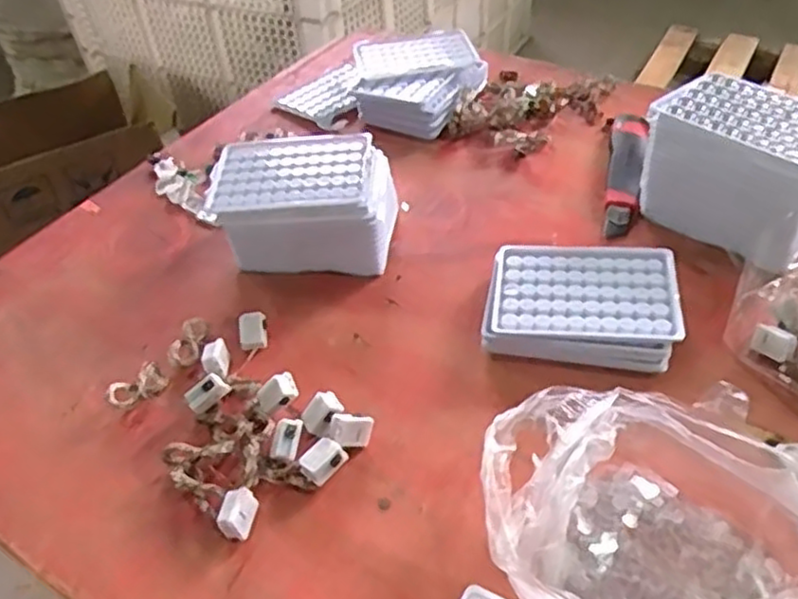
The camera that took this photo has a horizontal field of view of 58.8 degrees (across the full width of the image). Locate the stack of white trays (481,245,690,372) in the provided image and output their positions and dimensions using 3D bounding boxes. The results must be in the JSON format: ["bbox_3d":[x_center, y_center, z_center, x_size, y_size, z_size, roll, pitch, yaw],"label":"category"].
[{"bbox_3d":[0.135,0.003,0.529,0.133,0.032,0.100,5,46,11],"label":"stack of white trays"}]

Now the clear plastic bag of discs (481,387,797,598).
[{"bbox_3d":[0.151,0.125,0.386,0.216,0.057,0.157,14,48,18],"label":"clear plastic bag of discs"}]

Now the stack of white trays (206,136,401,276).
[{"bbox_3d":[-0.079,-0.081,0.601,0.145,0.071,0.105,1,46,7],"label":"stack of white trays"}]

